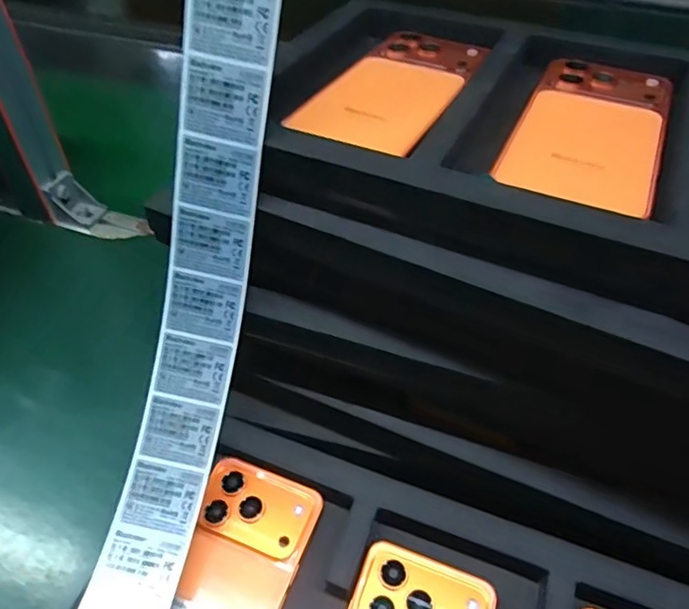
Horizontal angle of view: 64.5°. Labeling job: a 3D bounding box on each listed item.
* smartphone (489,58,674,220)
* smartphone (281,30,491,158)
[{"bbox_3d":[0.135,-0.097,0.300,0.074,0.008,0.148,20,49,18],"label":"smartphone"},{"bbox_3d":[0.031,-0.133,0.333,0.076,0.010,0.151,20,49,18],"label":"smartphone"}]

